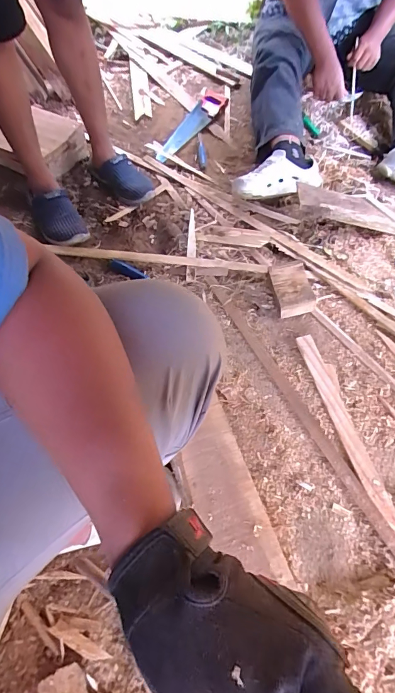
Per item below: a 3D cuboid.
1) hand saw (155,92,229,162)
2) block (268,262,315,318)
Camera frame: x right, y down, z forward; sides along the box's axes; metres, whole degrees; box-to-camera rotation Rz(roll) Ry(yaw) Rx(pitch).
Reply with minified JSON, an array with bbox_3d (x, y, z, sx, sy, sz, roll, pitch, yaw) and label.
[{"bbox_3d":[-0.014,-0.752,1.316,0.112,0.022,0.486,19,58,14],"label":"hand saw"},{"bbox_3d":[0.217,-0.137,0.926,0.085,0.051,0.138,-10,57,-5],"label":"block"}]

